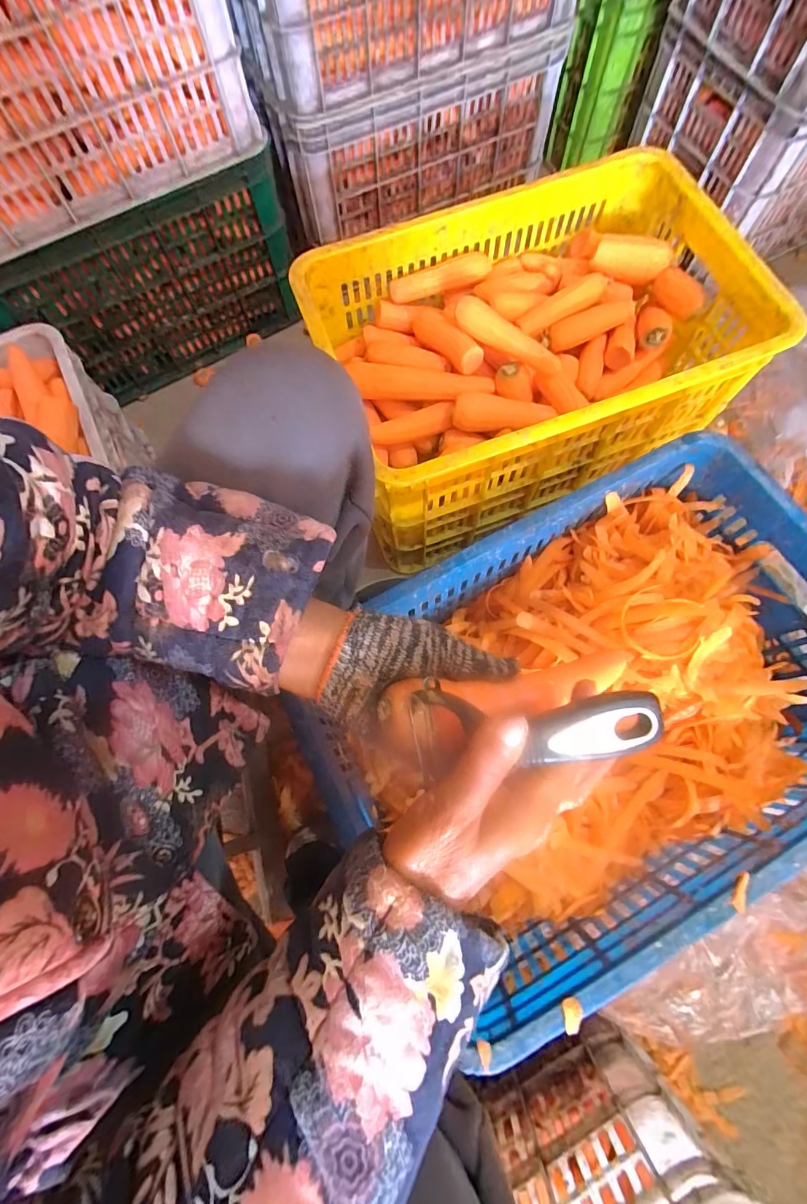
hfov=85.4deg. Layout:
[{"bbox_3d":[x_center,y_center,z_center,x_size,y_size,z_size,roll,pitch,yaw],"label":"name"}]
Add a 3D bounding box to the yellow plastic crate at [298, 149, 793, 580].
[{"bbox_3d":[0.167,-0.331,0.598,0.516,0.229,0.354,-23,73,-5],"label":"yellow plastic crate"}]

